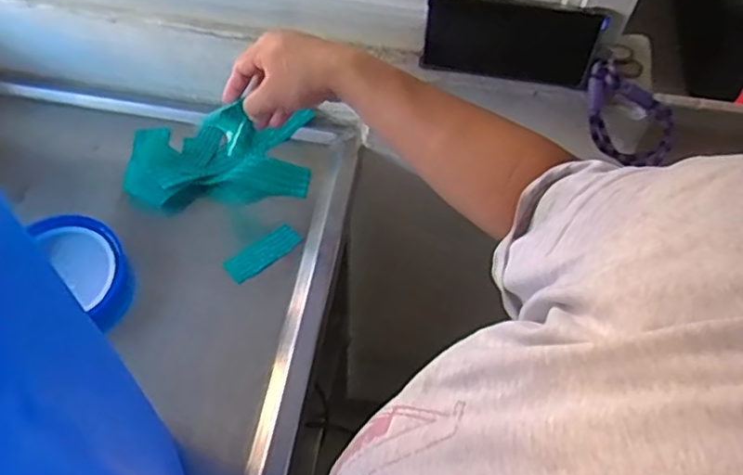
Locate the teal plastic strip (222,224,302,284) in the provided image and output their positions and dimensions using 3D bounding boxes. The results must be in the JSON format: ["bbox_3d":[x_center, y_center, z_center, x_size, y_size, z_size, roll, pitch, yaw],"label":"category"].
[{"bbox_3d":[-0.114,0.017,0.662,0.082,0.007,0.029,-34,88,-20],"label":"teal plastic strip"}]

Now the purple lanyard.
[{"bbox_3d":[0.257,-0.119,0.637,0.114,0.072,0.026,34,28,-1],"label":"purple lanyard"}]

